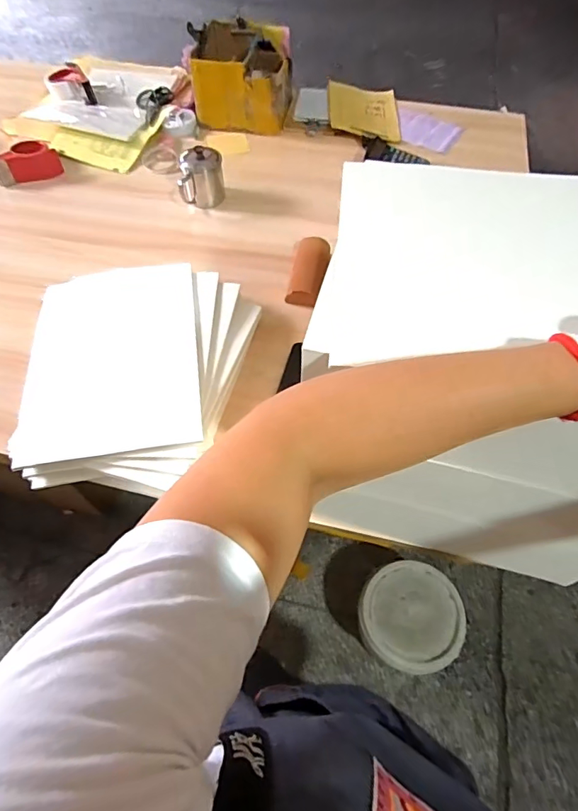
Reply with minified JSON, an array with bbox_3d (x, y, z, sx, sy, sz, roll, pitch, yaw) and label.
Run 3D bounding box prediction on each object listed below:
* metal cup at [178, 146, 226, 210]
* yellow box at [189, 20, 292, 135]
[{"bbox_3d":[-0.194,-0.504,1.045,0.097,0.099,0.078,-5,58,-3],"label":"metal cup"},{"bbox_3d":[-0.114,-0.845,1.224,0.234,0.147,0.241,3,57,2],"label":"yellow box"}]

